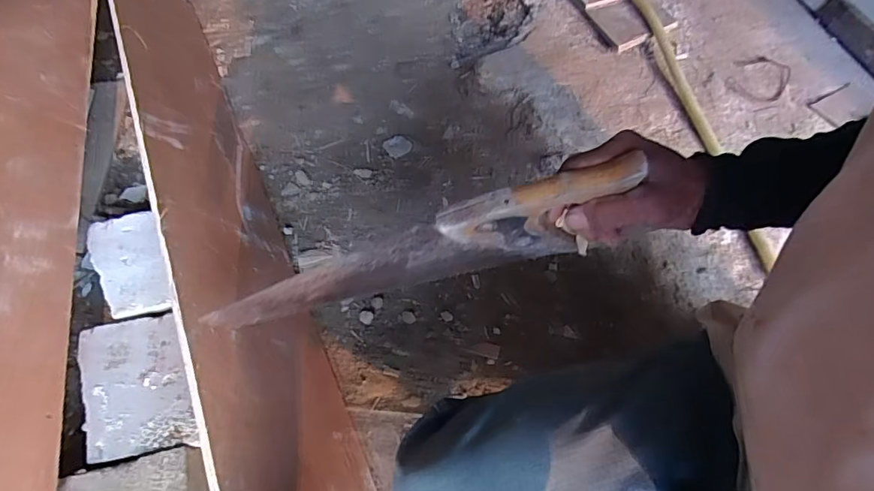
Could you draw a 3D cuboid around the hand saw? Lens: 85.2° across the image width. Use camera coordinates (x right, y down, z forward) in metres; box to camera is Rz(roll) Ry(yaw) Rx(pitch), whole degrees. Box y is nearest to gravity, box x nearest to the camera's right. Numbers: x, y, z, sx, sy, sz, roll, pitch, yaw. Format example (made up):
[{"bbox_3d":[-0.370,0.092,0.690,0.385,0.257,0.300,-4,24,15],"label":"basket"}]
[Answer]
[{"bbox_3d":[-0.034,0.022,0.463,0.447,0.107,0.022,-19,56,25],"label":"hand saw"}]

